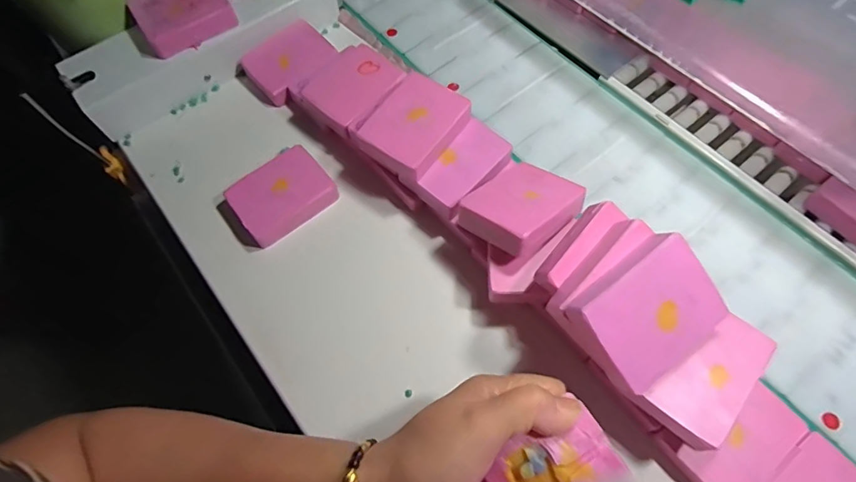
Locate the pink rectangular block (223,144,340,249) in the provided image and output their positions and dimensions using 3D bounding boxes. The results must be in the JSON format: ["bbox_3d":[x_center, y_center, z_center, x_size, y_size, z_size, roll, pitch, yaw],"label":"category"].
[{"bbox_3d":[-0.121,-0.038,0.400,0.076,0.031,0.056,-37,69,-15],"label":"pink rectangular block"}]

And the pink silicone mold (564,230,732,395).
[{"bbox_3d":[0.125,0.039,0.273,0.082,0.023,0.061,-34,90,-14],"label":"pink silicone mold"}]

